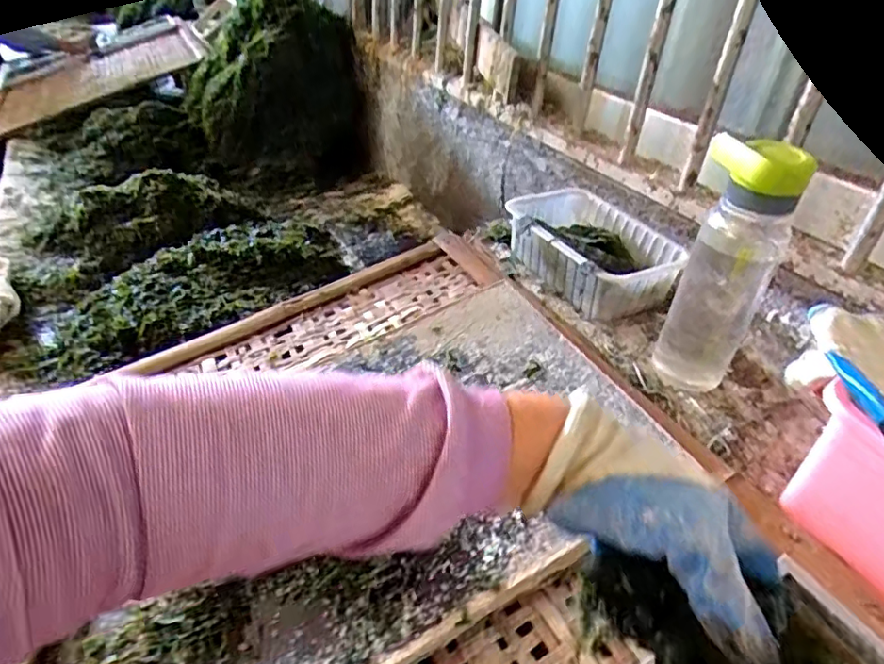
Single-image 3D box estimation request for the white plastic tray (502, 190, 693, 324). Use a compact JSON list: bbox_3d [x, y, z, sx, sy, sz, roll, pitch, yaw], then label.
[{"bbox_3d":[0.223,-0.112,0.842,0.161,0.080,0.233,-18,42,-29],"label":"white plastic tray"}]

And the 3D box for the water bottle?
[{"bbox_3d":[0.302,-0.055,0.628,0.095,0.289,0.072,22,39,22],"label":"water bottle"}]

